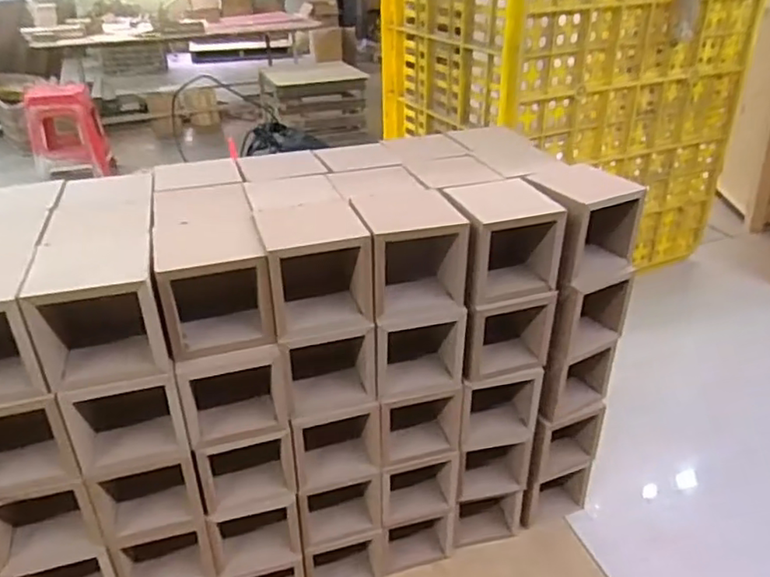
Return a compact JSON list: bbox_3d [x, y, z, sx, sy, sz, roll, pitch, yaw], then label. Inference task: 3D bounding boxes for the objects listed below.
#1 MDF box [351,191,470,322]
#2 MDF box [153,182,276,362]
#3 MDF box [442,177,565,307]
[{"bbox_3d":[0.015,-0.024,0.406,0.062,0.062,0.059,-9,31,-13],"label":"MDF box"},{"bbox_3d":[-0.113,-0.016,0.401,0.060,0.065,0.130,-10,31,-15],"label":"MDF box"},{"bbox_3d":[0.076,-0.033,0.425,0.070,0.064,0.065,-13,32,-20],"label":"MDF box"}]

